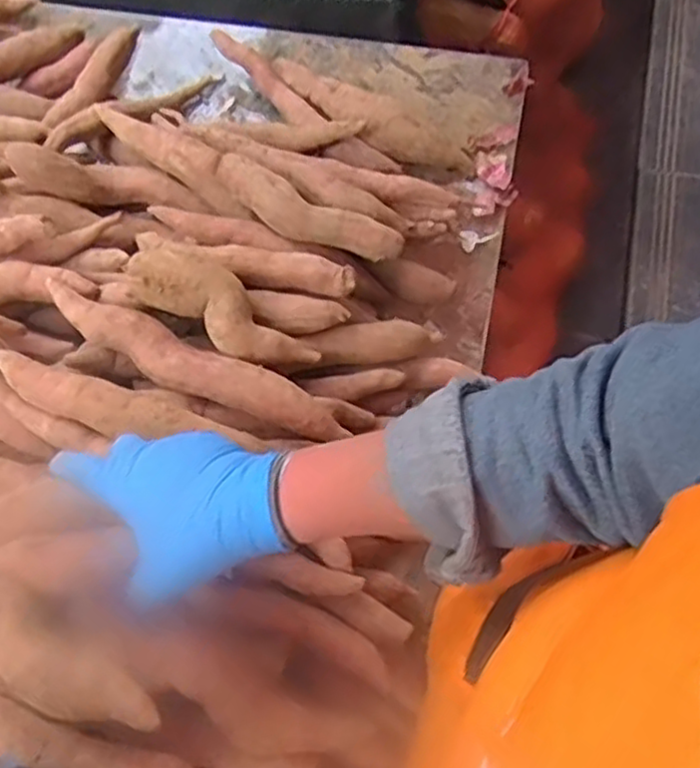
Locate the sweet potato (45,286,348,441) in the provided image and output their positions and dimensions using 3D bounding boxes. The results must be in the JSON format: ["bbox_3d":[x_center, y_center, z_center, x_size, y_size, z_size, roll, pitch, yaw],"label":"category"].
[{"bbox_3d":[-0.125,-0.017,0.559,0.248,0.037,0.057,27,75,11],"label":"sweet potato"}]

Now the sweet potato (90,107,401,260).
[{"bbox_3d":[-0.098,-0.180,0.642,0.305,0.041,0.047,30,75,12],"label":"sweet potato"}]

